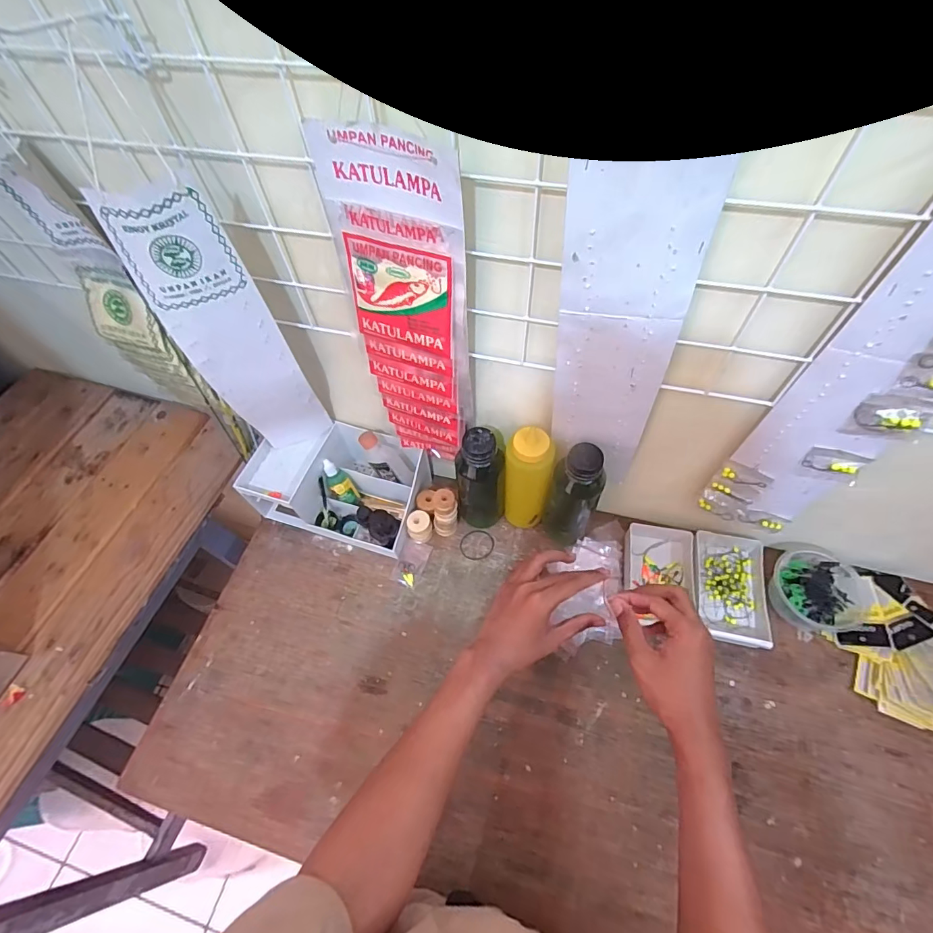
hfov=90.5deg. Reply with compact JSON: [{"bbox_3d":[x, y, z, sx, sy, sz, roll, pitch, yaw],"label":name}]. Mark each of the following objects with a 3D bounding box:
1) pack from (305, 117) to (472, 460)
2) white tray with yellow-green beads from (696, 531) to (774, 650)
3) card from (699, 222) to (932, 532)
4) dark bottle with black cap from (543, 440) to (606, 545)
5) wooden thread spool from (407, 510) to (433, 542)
[{"bbox_3d":[-0.050,-0.119,0.471,0.111,0.390,0.032,17,58,13],"label":"pack"},{"bbox_3d":[0.350,0.154,0.610,0.080,0.032,0.153,12,61,10],"label":"white tray with yellow-green beads"},{"bbox_3d":[0.327,-0.043,0.394,0.103,0.389,0.022,19,61,14],"label":"card"},{"bbox_3d":[0.137,0.044,0.600,0.062,0.185,0.056,26,64,18],"label":"dark bottle with black cap"},{"bbox_3d":[-0.067,0.088,0.667,0.030,0.045,0.032,-2,59,3],"label":"wooden thread spool"}]

